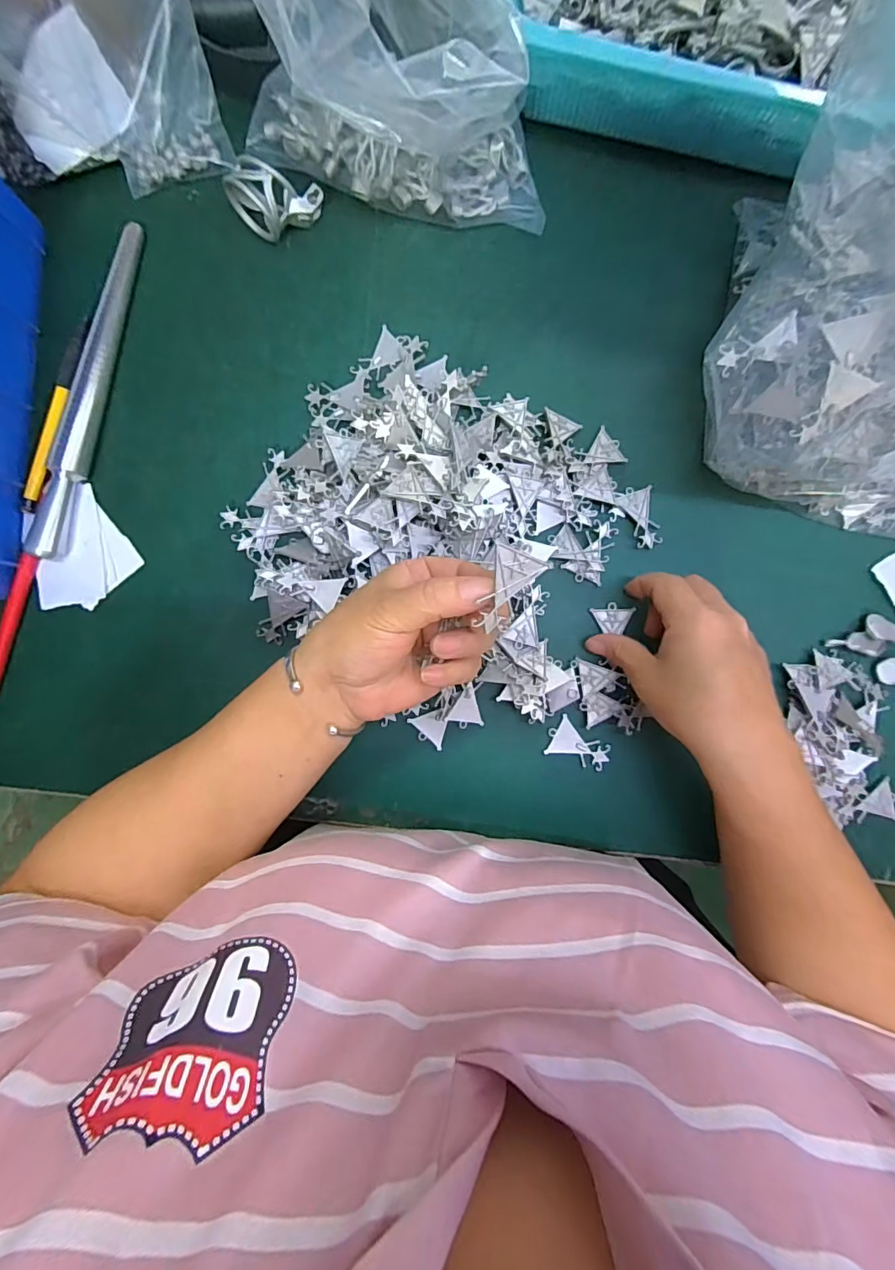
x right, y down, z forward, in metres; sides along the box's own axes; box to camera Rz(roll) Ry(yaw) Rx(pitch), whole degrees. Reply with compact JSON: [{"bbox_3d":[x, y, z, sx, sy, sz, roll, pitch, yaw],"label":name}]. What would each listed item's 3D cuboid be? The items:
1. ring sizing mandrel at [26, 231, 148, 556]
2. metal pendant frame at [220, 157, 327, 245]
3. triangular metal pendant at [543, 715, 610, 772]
[{"bbox_3d":[-0.247,-0.167,0.338,0.019,0.020,0.230,15,89,0],"label":"ring sizing mandrel"},{"bbox_3d":[-0.116,-0.289,0.331,0.061,0.042,0.025,-3,89,0],"label":"metal pendant frame"},{"bbox_3d":[0.093,0.076,0.344,0.043,0.004,0.029,18,89,0],"label":"triangular metal pendant"}]

